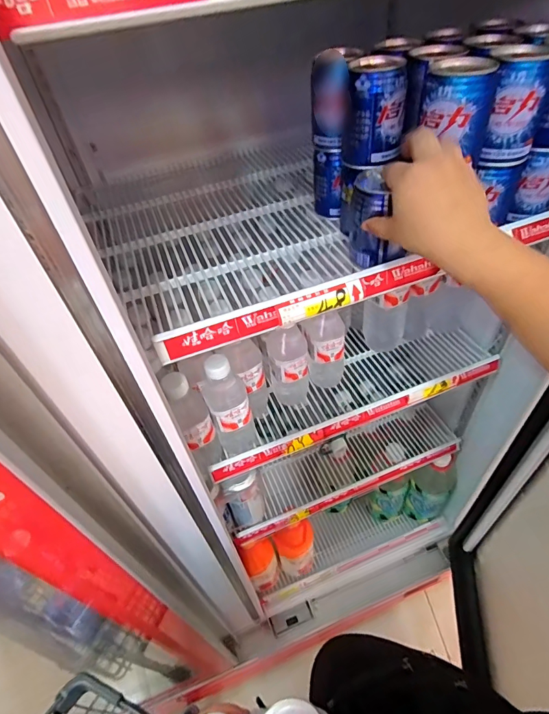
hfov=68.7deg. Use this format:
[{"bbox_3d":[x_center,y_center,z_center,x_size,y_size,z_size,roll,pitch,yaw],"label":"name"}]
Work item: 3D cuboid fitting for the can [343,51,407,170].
[{"bbox_3d":[0.105,-0.258,0.425,0.058,0.090,0.055,-2,47,3],"label":"can"}]

